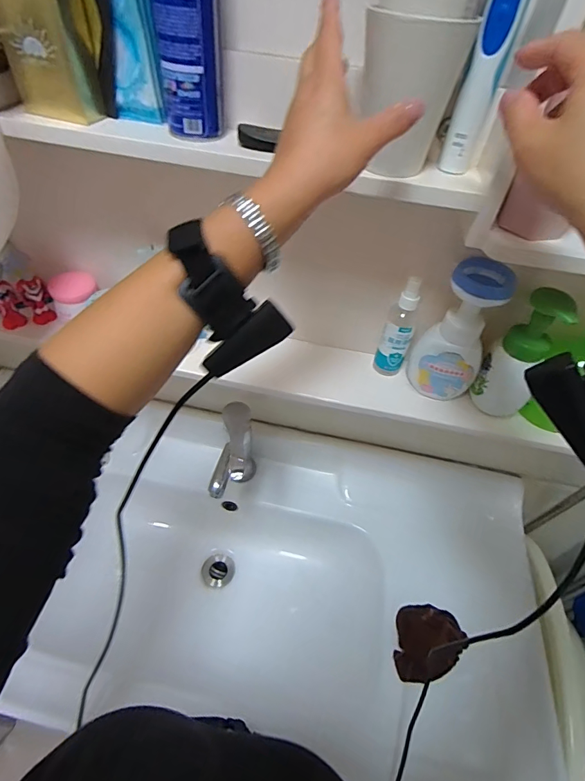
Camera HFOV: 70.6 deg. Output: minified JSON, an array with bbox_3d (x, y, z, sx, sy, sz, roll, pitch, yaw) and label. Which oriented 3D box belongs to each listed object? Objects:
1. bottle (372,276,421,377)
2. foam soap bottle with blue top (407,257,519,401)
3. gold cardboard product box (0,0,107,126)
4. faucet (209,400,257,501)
[{"bbox_3d":[0.134,-0.074,0.521,0.037,0.139,0.032,19,49,11],"label":"bottle"},{"bbox_3d":[0.195,-0.066,0.492,0.081,0.167,0.056,27,51,18],"label":"foam soap bottle with blue top"},{"bbox_3d":[-0.211,-0.299,0.357,0.072,0.103,0.037,23,50,14],"label":"gold cardboard product box"},{"bbox_3d":[-0.099,0.130,0.699,0.060,0.178,0.127,11,48,4],"label":"faucet"}]

